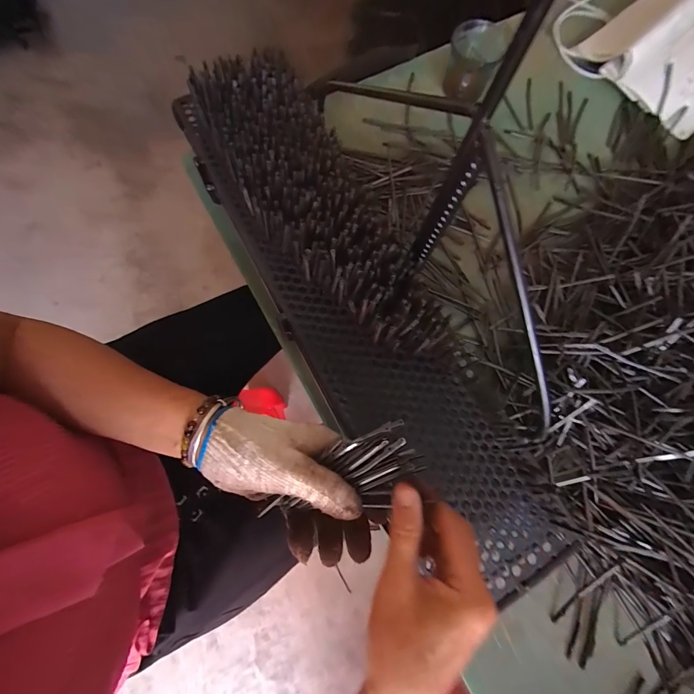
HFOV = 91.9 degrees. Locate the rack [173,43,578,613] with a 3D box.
[{"bbox_3d":[0.002,-0.054,0.321,0.143,0.049,0.584,-28,78,-8],"label":"rack"}]

